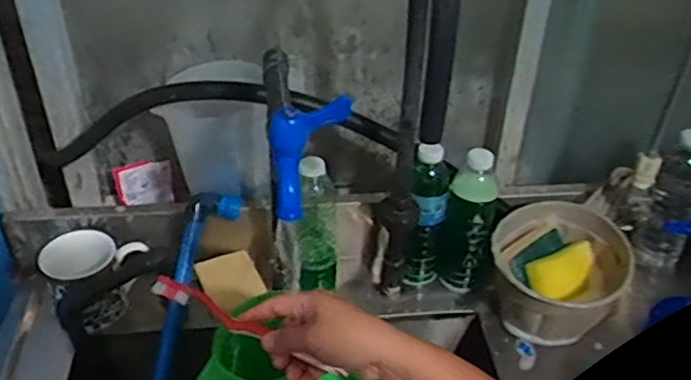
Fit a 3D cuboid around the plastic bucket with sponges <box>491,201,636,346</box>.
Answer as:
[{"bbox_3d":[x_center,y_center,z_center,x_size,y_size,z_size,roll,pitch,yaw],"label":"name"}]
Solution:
[{"bbox_3d":[0.278,0.118,0.894,0.171,0.112,0.177,22,41,25],"label":"plastic bucket with sponges"}]

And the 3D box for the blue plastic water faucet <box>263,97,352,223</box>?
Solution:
[{"bbox_3d":[-0.034,-0.033,0.559,0.047,0.079,0.084,20,40,23],"label":"blue plastic water faucet"}]

